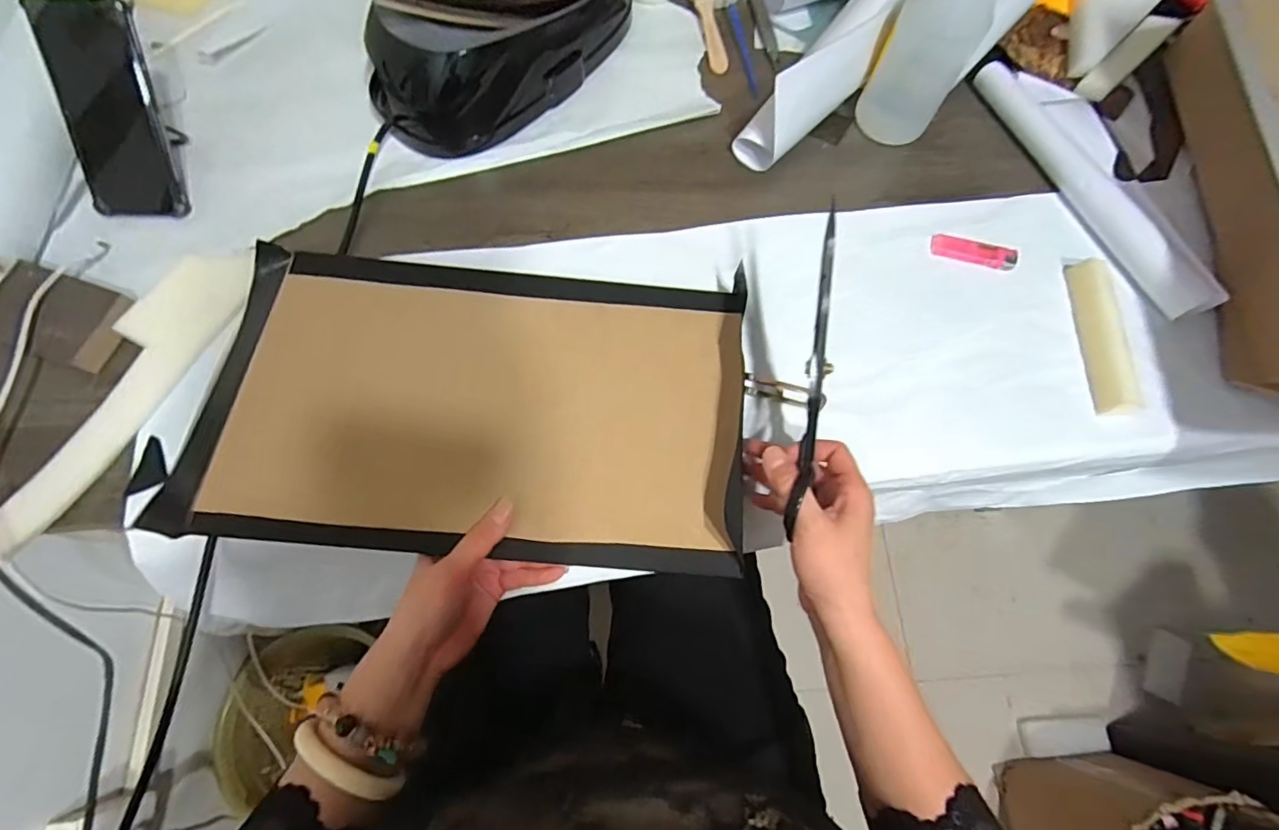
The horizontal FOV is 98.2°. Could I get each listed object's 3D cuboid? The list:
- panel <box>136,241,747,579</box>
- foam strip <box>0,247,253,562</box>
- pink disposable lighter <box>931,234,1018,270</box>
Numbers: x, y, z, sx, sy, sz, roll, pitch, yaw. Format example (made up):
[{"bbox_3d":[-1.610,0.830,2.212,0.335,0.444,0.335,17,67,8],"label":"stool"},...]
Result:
[{"bbox_3d":[-0.128,-0.014,0.454,0.420,0.026,0.249,5,69,-3],"label":"panel"},{"bbox_3d":[-0.419,-0.026,0.447,0.063,0.025,0.269,27,72,6],"label":"foam strip"},{"bbox_3d":[0.325,-0.159,0.538,0.078,0.016,0.018,19,71,4],"label":"pink disposable lighter"}]

